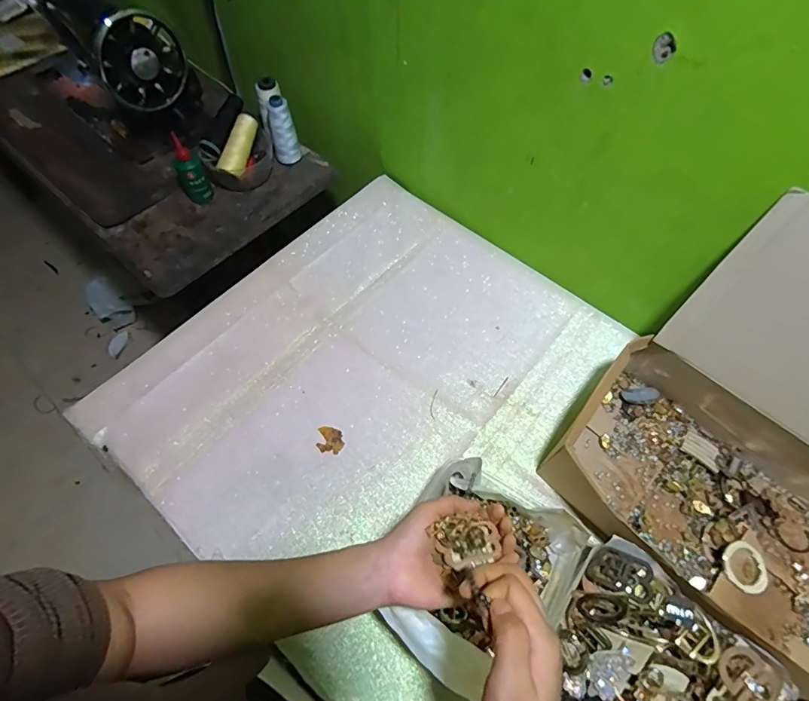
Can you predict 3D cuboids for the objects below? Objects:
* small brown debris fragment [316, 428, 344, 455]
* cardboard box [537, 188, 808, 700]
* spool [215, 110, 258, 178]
[{"bbox_3d":[-0.097,0.117,0.574,0.034,0.005,0.032,8,61,6],"label":"small brown debris fragment"},{"bbox_3d":[0.370,0.098,0.422,0.328,0.280,0.300,37,68,20],"label":"cardboard box"},{"bbox_3d":[-0.284,-0.360,0.763,0.033,0.033,0.123,13,75,8],"label":"spool"}]

